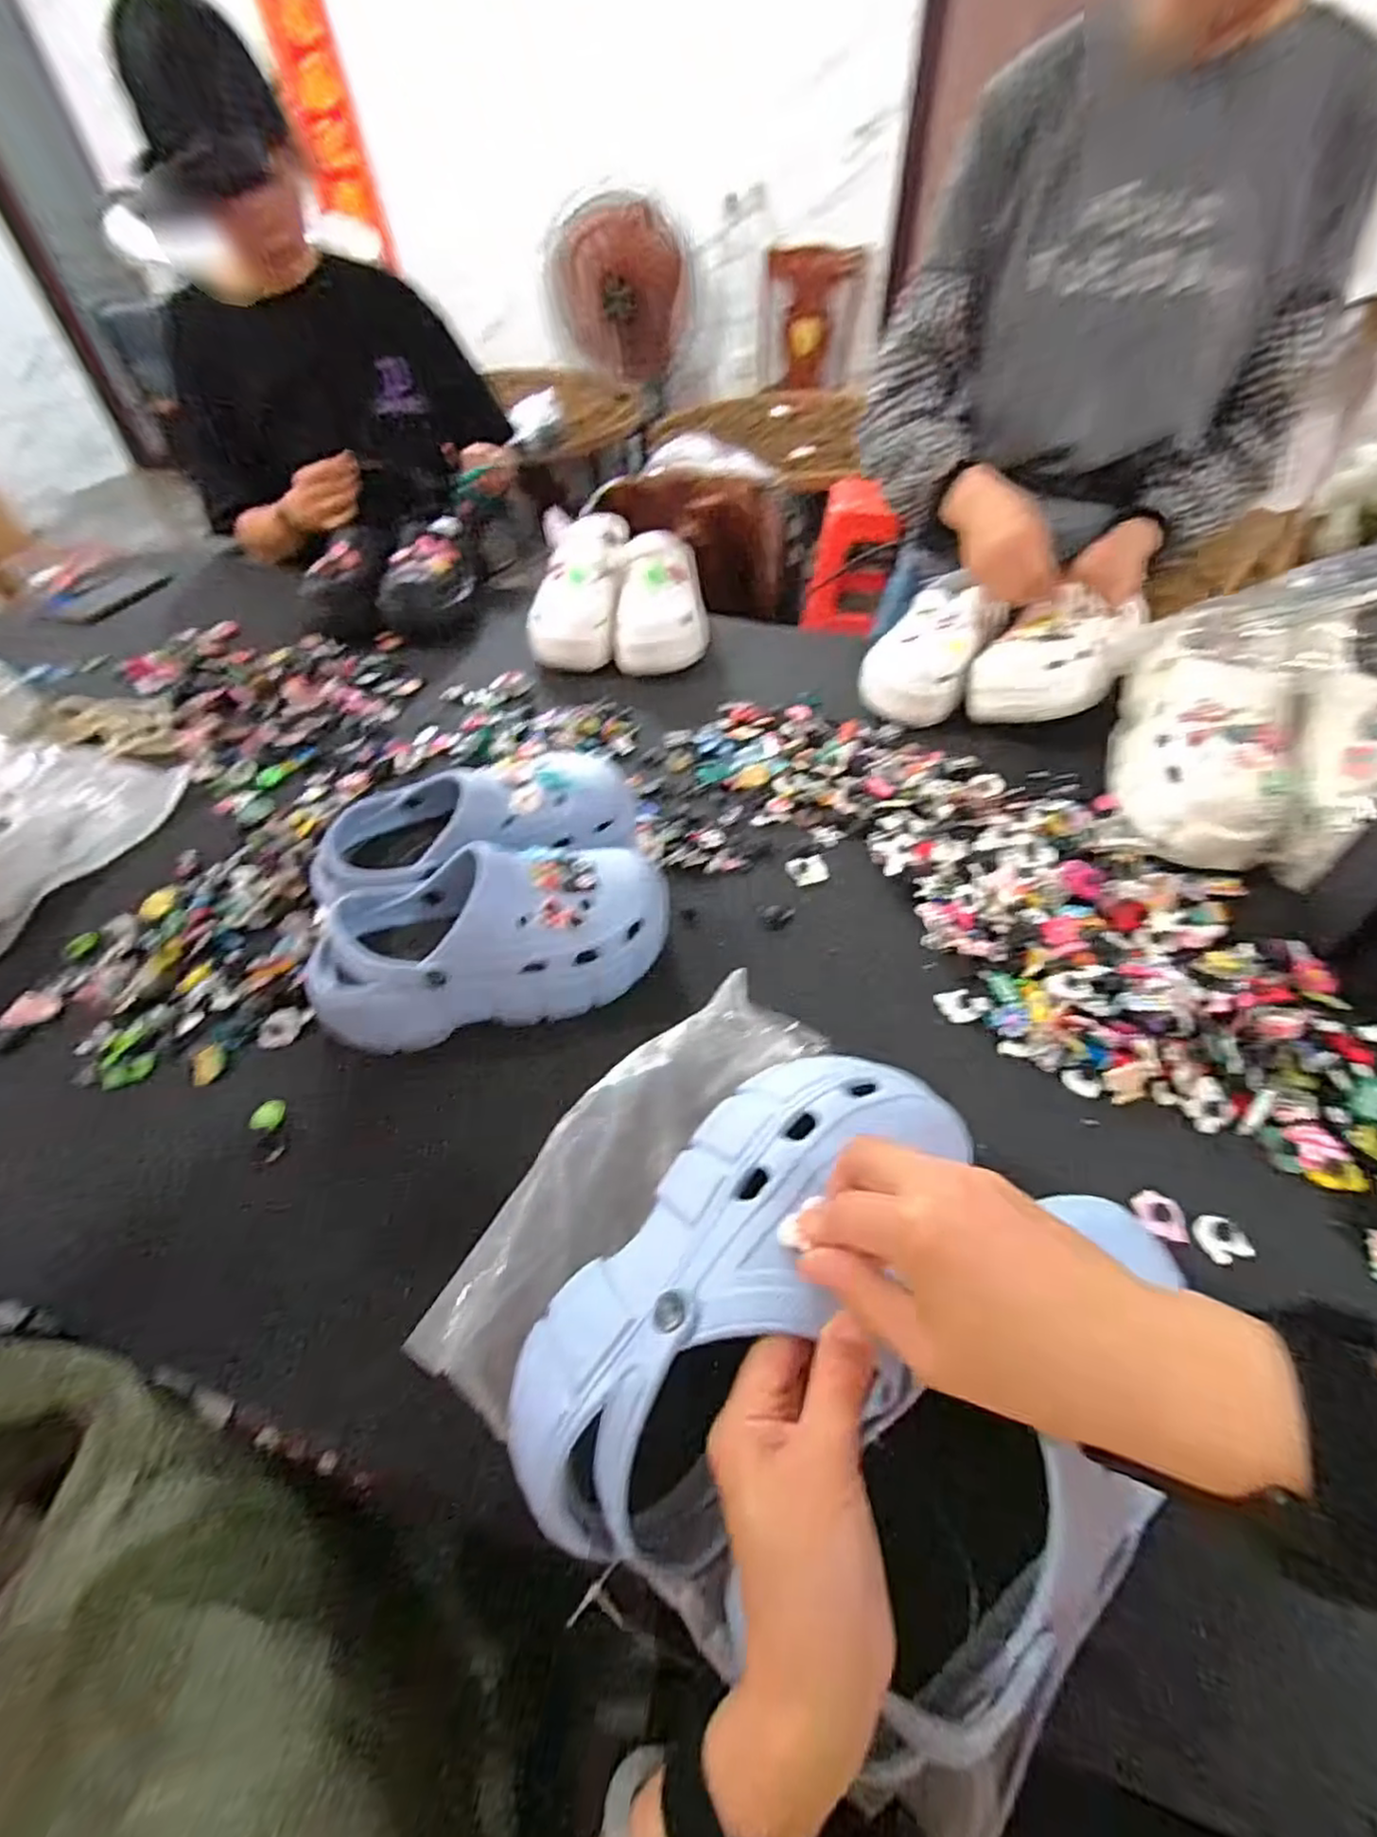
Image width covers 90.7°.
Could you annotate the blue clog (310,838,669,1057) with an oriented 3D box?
[{"bbox_3d":[-0.142,0.009,0.507,0.260,0.100,0.099,-11,49,-7],"label":"blue clog"}]

